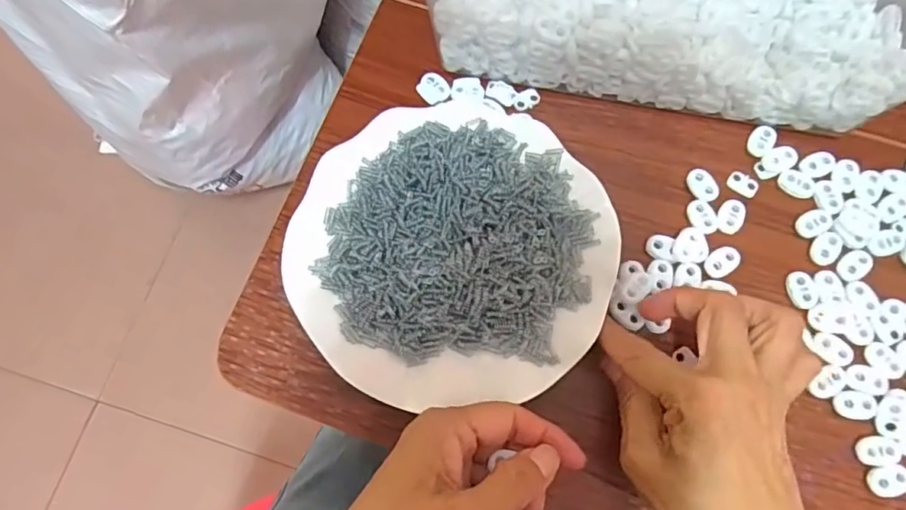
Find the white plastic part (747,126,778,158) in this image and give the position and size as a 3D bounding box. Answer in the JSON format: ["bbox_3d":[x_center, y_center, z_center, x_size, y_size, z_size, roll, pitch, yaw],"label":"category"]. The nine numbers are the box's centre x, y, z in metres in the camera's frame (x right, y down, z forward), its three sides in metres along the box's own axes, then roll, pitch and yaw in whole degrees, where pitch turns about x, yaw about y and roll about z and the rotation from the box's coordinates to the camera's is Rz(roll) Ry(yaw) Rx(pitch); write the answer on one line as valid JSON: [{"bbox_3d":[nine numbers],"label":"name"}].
[{"bbox_3d":[0.202,-0.075,0.359,0.014,0.004,0.022,38,78,11],"label":"white plastic part"}]

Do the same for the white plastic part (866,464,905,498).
[{"bbox_3d":[0.239,0.123,0.299,0.022,0.008,0.015,-14,74,-3],"label":"white plastic part"}]

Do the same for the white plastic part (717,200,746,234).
[{"bbox_3d":[0.174,-0.024,0.342,0.015,0.004,0.022,18,75,6],"label":"white plastic part"}]

